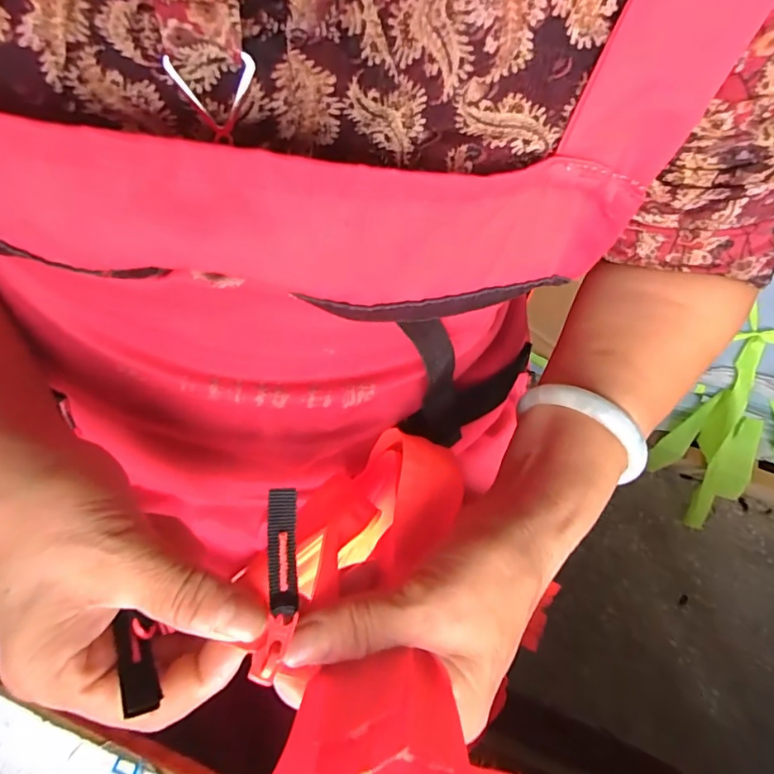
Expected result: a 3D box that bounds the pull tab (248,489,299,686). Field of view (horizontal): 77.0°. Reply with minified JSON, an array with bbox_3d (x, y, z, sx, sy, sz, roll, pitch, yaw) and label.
[{"bbox_3d":[-0.042,0.074,0.187,0.014,0.006,0.068,1,69,0],"label":"pull tab"}]

